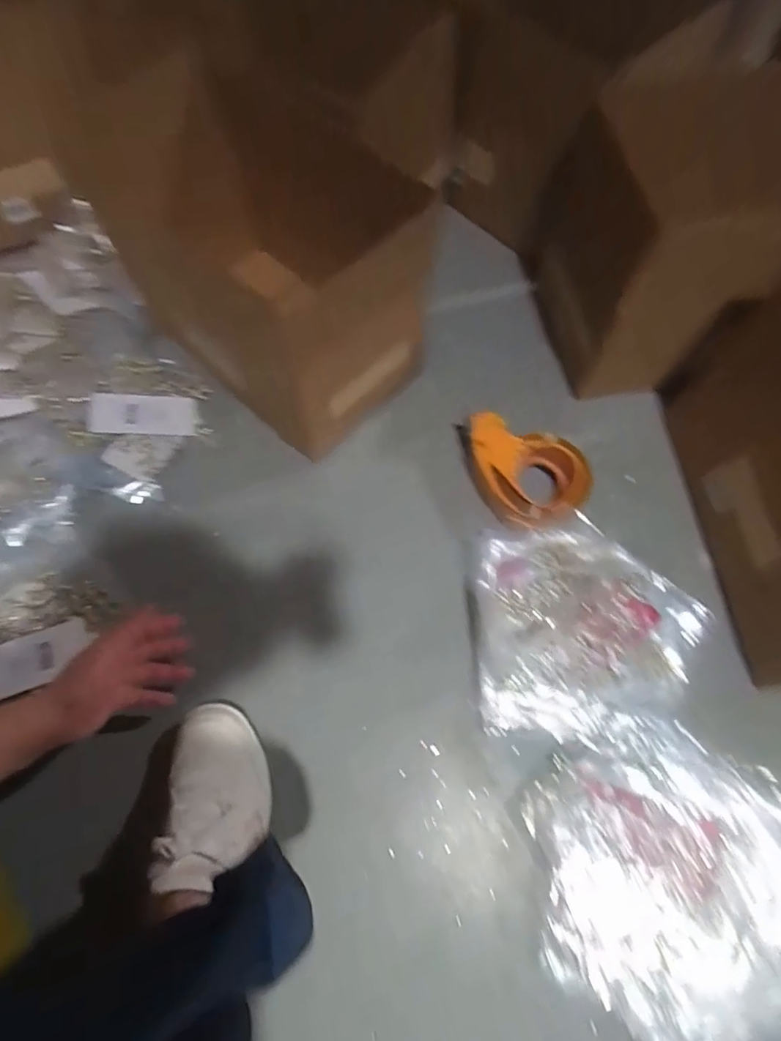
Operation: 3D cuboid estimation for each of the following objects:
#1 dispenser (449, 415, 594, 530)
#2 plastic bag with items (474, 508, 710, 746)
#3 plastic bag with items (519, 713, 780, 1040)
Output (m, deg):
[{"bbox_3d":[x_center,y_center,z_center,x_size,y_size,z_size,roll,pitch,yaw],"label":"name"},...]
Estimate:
[{"bbox_3d":[0.149,-0.068,0.611,0.108,0.064,0.170,-20,69,-6],"label":"dispenser"},{"bbox_3d":[0.207,0.117,0.562,0.227,0.053,0.217,-3,68,1],"label":"plastic bag with items"},{"bbox_3d":[0.269,0.334,0.488,0.277,0.056,0.252,32,73,14],"label":"plastic bag with items"}]

